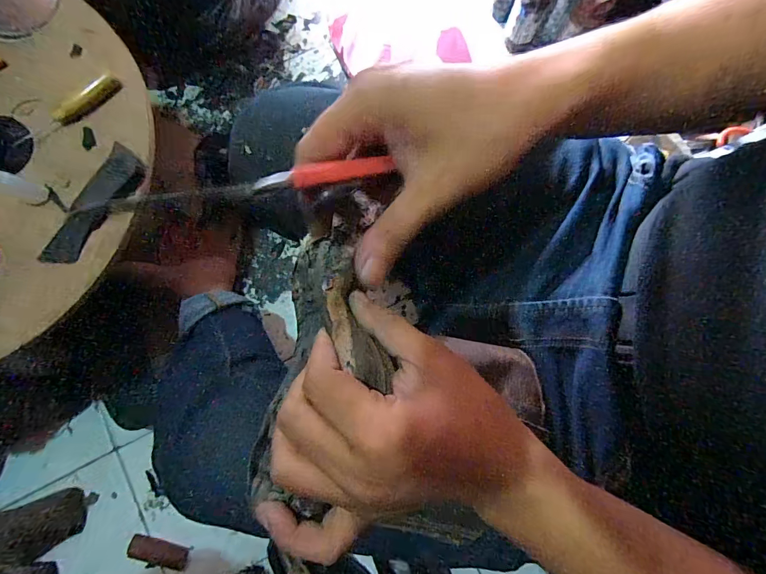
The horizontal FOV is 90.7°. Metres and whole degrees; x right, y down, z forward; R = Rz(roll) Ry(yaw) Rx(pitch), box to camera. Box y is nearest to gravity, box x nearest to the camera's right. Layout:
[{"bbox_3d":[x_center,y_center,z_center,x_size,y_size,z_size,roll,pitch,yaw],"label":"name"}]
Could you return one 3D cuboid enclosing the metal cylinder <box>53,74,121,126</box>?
[{"bbox_3d":[-0.352,-0.222,0.450,0.086,0.021,0.019,-34,82,-6],"label":"metal cylinder"}]

